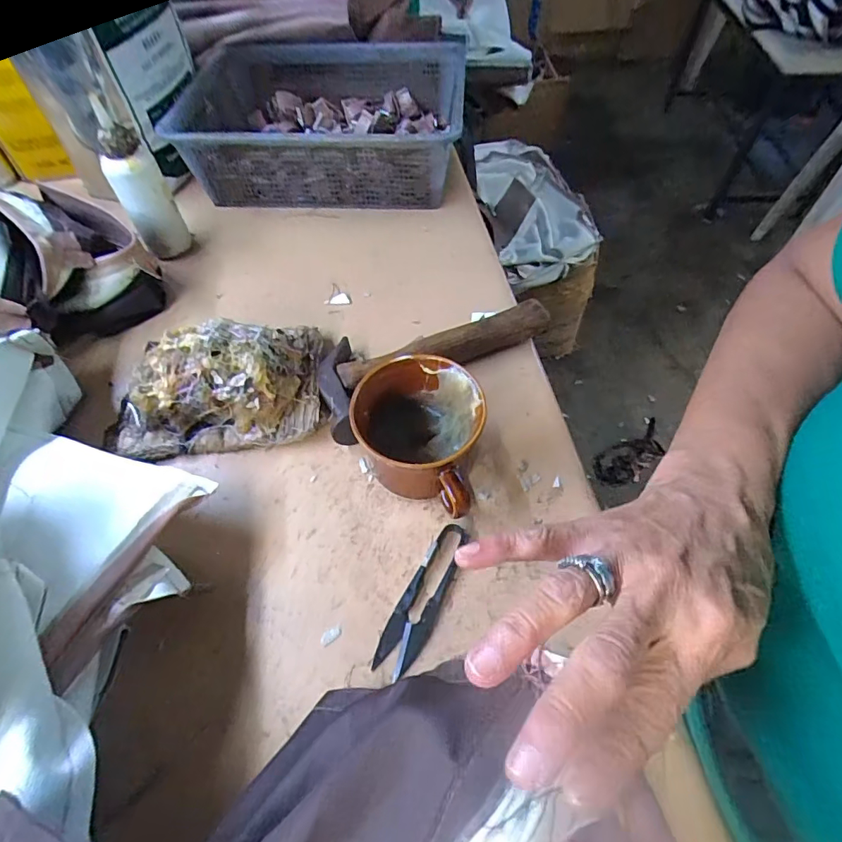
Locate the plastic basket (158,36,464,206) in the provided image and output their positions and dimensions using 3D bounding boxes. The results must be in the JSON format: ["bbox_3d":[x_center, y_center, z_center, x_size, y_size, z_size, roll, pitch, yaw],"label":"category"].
[{"bbox_3d":[-0.116,-0.349,0.575,0.306,0.091,0.240,1,55,4],"label":"plastic basket"}]

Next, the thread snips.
[{"bbox_3d":[0.004,0.110,0.310,0.025,0.007,0.099,24,60,18],"label":"thread snips"}]

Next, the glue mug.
[{"bbox_3d":[0.003,0.015,0.339,0.083,0.065,0.110,-19,56,-10],"label":"glue mug"}]

